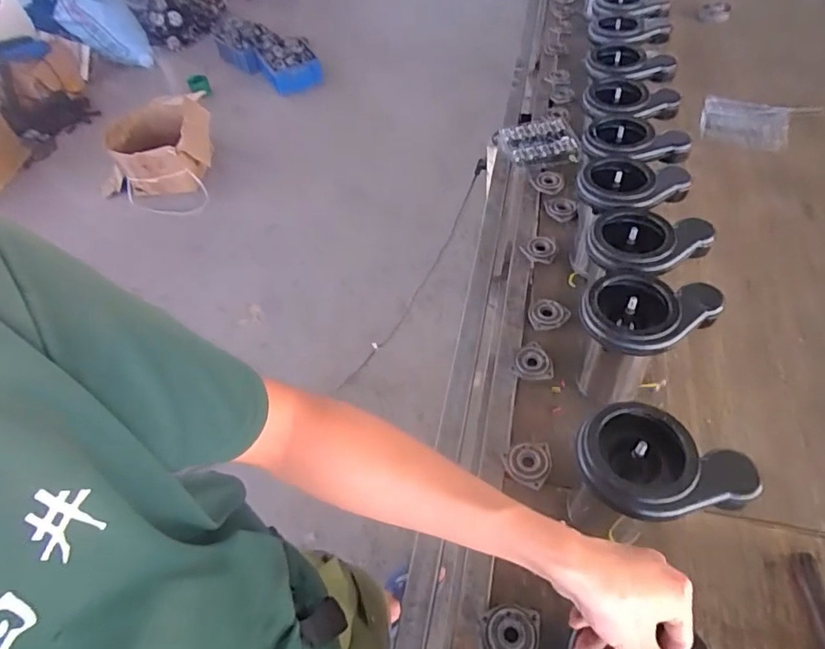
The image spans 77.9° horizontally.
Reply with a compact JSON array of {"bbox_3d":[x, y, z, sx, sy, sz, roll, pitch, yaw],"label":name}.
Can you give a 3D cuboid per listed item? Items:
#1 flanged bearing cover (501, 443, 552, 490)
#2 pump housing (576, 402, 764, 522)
[{"bbox_3d":[0.158,0.198,0.706,0.065,0.019,0.063,1,52,6],"label":"flanged bearing cover"},{"bbox_3d":[0.256,0.142,0.534,0.149,0.047,0.118,-10,52,-3],"label":"pump housing"}]

